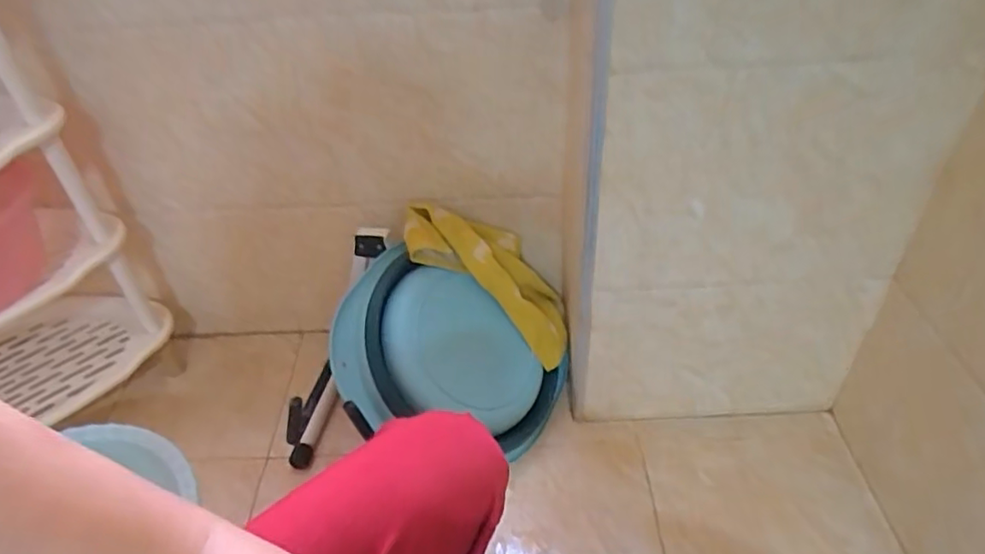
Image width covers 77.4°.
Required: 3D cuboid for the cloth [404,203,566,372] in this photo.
[{"bbox_3d":[0.011,-0.011,0.979,0.329,0.071,0.147,40,43,-13],"label":"cloth"}]

